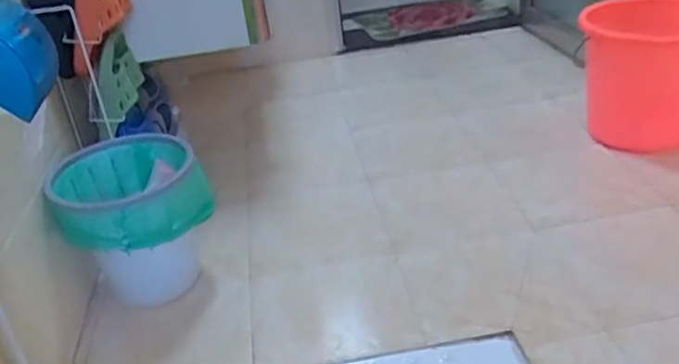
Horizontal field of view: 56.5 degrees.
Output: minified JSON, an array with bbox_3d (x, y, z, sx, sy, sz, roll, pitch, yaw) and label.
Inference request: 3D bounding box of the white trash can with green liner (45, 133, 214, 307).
[{"bbox_3d":[-0.386,0.088,1.224,0.267,0.277,0.243,-20,32,-20],"label":"white trash can with green liner"}]

